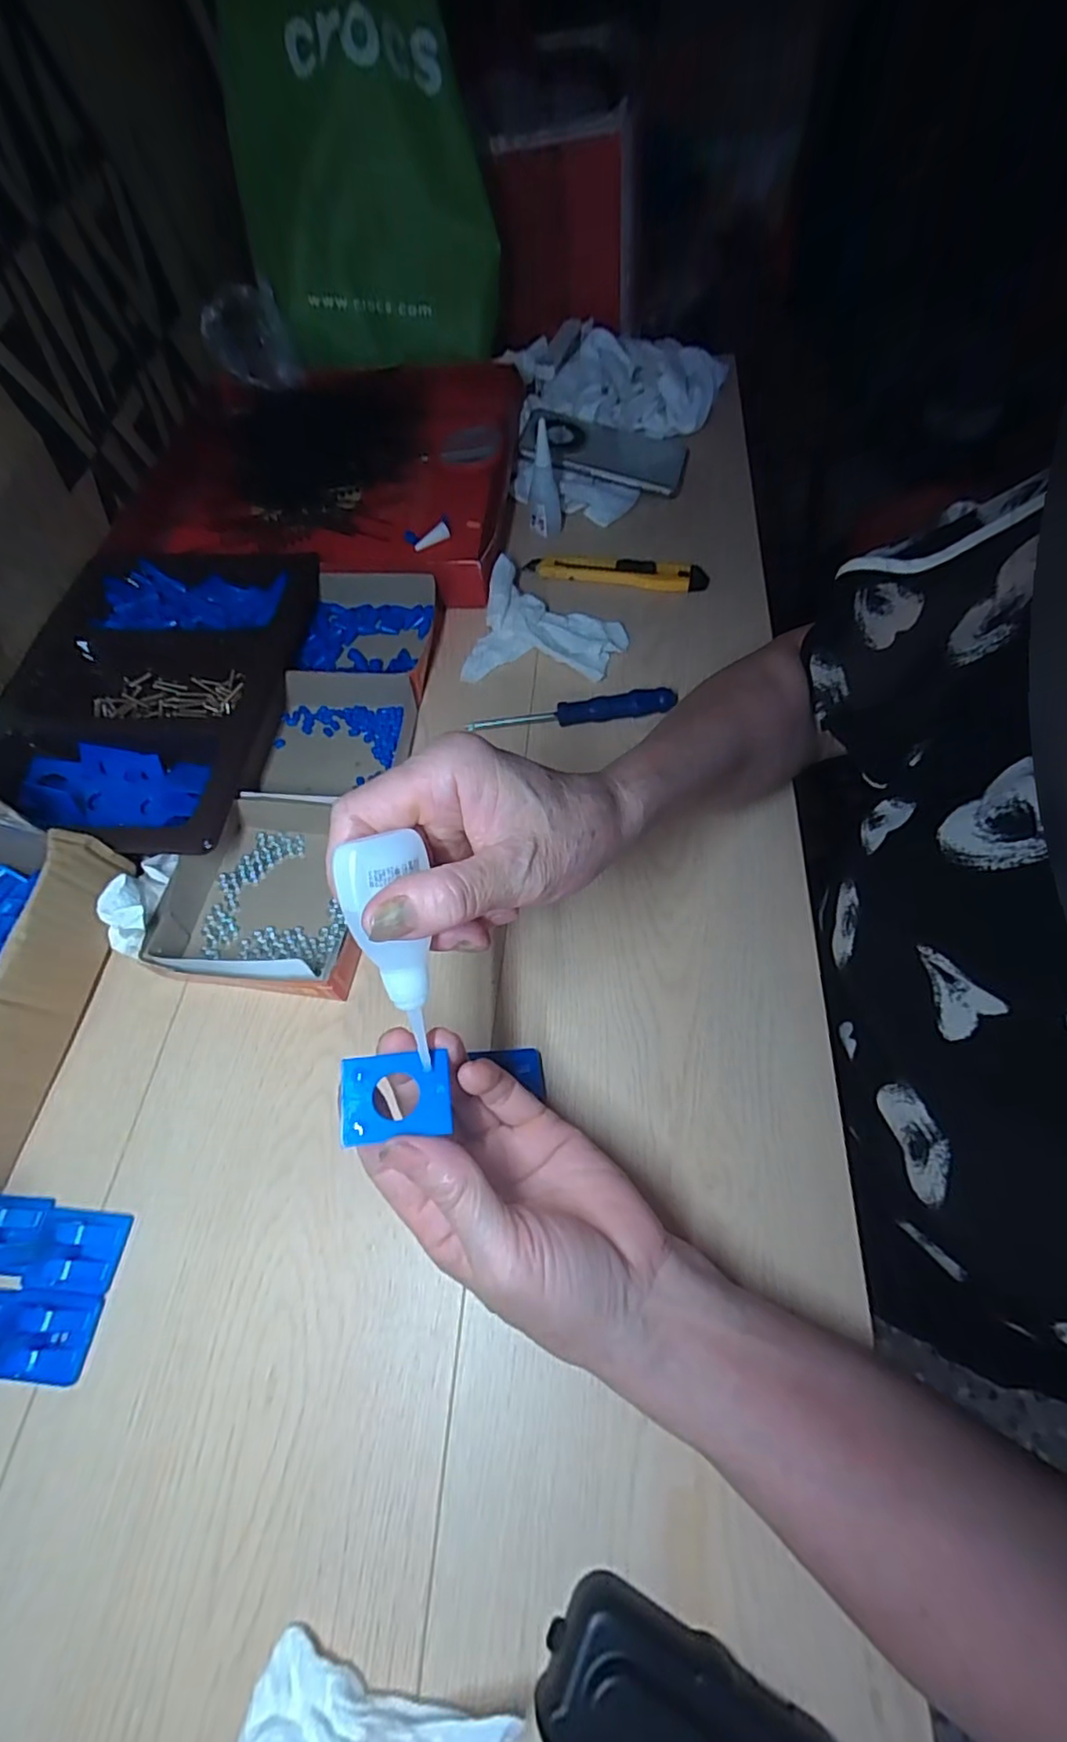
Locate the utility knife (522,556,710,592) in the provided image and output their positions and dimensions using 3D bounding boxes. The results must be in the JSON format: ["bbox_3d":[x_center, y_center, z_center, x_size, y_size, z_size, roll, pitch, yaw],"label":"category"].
[{"bbox_3d":[0.075,-0.271,0.558,0.160,0.016,0.025,6,62,5],"label":"utility knife"}]

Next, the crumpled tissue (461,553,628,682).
[{"bbox_3d":[0.014,-0.201,0.510,0.120,0.031,0.106,13,62,9],"label":"crumpled tissue"}]

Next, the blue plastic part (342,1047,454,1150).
[{"bbox_3d":[-0.054,0.087,0.241,0.040,0.006,0.031,-7,61,-2],"label":"blue plastic part"}]

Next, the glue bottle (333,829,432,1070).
[{"bbox_3d":[-0.050,0.031,0.231,0.031,0.018,0.090,-11,105,-4],"label":"glue bottle"}]

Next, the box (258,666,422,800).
[{"bbox_3d":[-0.148,-0.104,0.463,0.110,0.037,0.090,-1,61,1],"label":"box"}]

